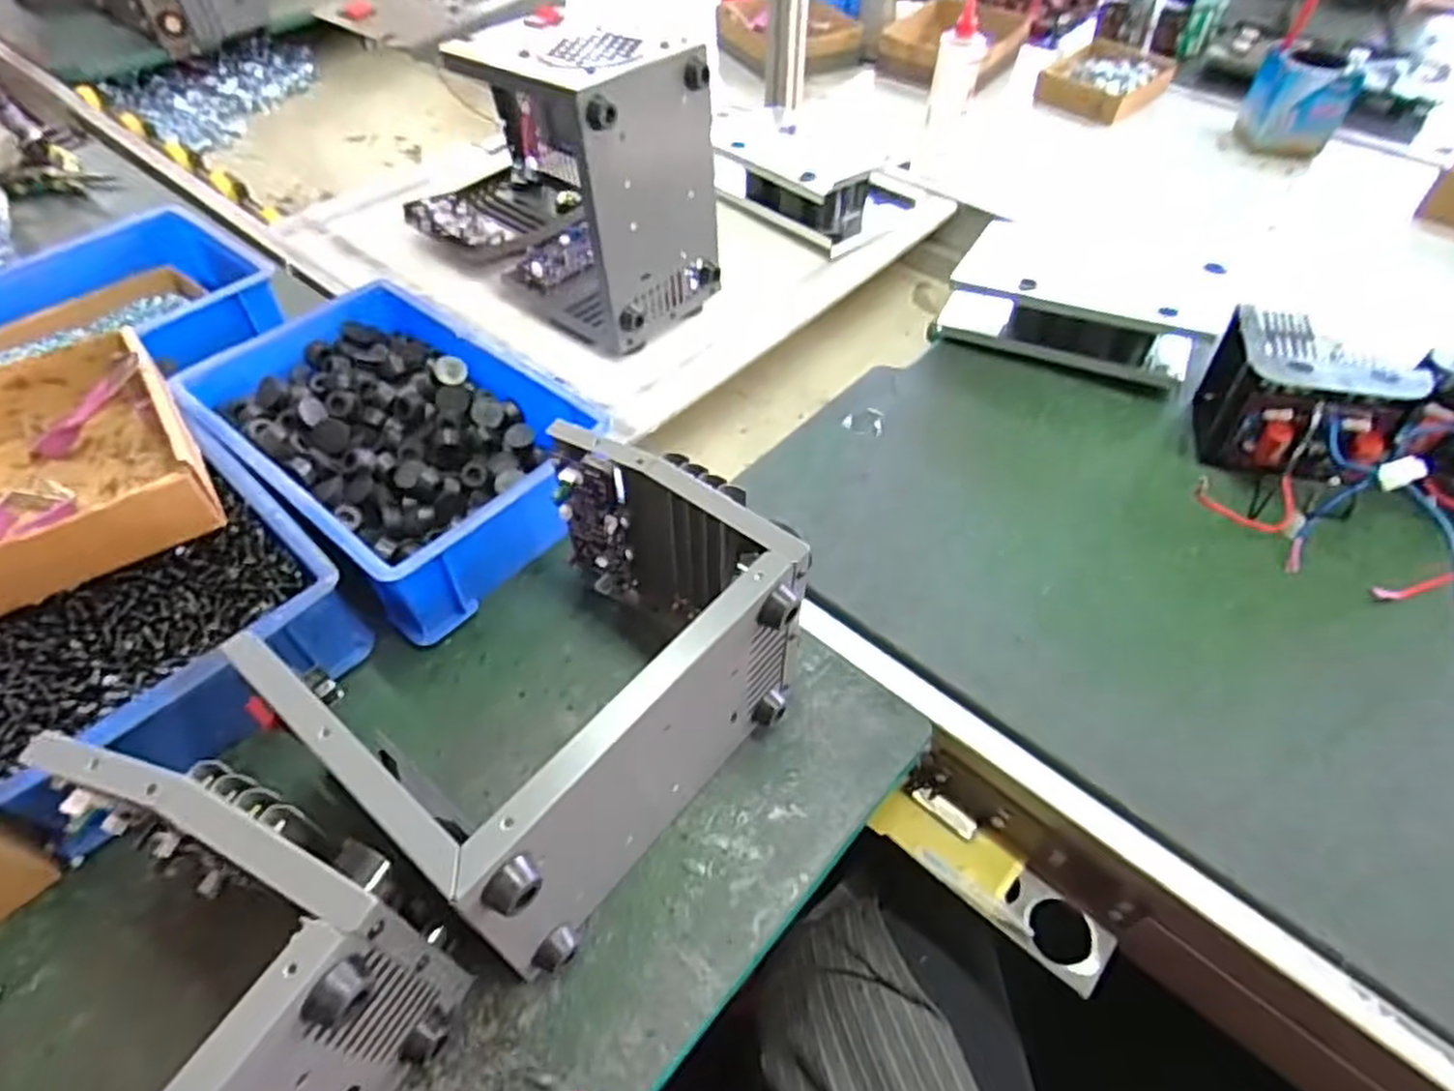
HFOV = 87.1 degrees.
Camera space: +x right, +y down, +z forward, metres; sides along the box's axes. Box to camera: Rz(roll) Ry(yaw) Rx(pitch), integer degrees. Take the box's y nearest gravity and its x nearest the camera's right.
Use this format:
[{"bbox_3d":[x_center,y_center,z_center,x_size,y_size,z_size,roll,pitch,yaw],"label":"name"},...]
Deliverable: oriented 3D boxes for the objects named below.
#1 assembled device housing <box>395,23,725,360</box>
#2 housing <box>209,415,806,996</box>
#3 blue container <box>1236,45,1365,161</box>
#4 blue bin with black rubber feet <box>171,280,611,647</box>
[{"bbox_3d":[-0.190,-0.395,0.772,0.170,0.237,0.382,-34,58,-25],"label":"assembled device housing"},{"bbox_3d":[-0.082,0.067,0.442,0.181,0.152,0.257,33,58,24],"label":"housing"},{"bbox_3d":[0.744,-0.580,1.000,0.096,0.107,0.101,11,52,9],"label":"blue container"},{"bbox_3d":[-0.259,-0.081,0.606,0.320,0.088,0.199,34,58,24],"label":"blue bin with black rubber feet"}]

